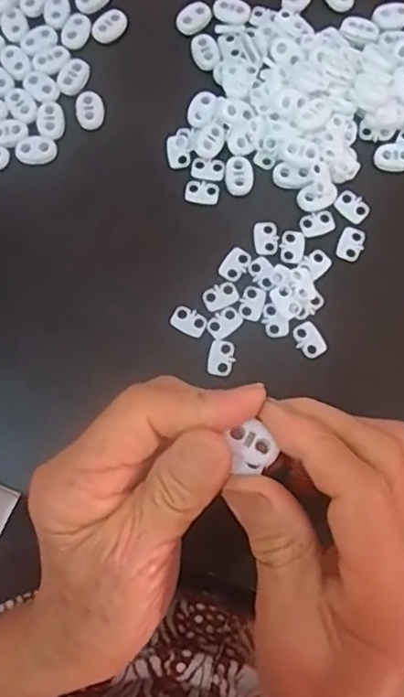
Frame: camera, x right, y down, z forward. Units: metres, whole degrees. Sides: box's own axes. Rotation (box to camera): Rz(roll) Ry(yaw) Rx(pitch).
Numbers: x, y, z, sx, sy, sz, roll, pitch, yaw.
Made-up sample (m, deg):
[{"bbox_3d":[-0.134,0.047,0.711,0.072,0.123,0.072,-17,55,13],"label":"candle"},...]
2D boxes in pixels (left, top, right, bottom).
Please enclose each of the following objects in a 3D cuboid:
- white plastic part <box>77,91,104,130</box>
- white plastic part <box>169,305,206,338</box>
[{"bbox_3d":[-0.064,-0.138,0.349,0.015,0.004,0.022,-5,77,-1],"label":"white plastic part"},{"bbox_3d":[-0.007,-0.014,0.323,0.018,0.004,0.014,28,79,6],"label":"white plastic part"}]

